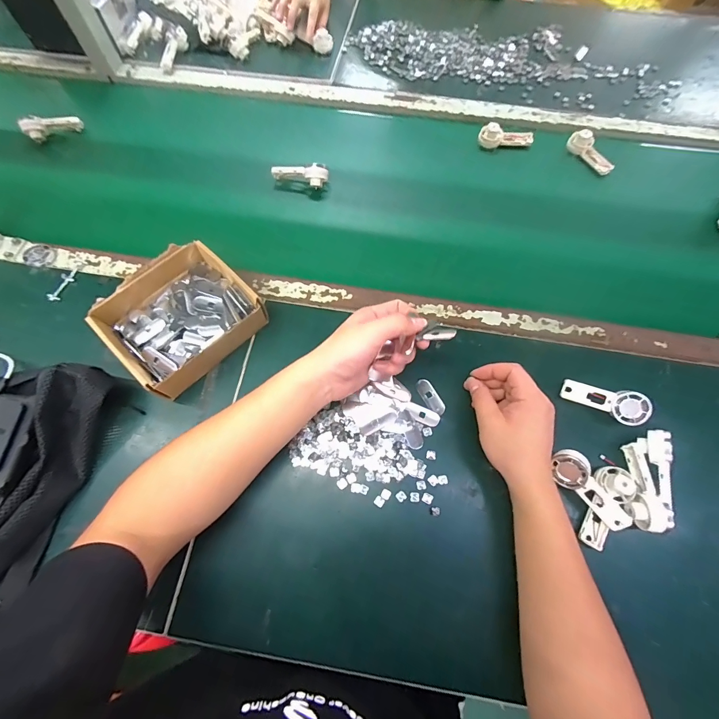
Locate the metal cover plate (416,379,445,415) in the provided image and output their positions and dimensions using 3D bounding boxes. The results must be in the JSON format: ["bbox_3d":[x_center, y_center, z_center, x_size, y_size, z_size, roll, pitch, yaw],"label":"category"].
[{"bbox_3d":[0.091,0.048,0.453,0.021,0.004,0.051,-26,71,-10],"label":"metal cover plate"}]

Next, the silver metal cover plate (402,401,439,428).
[{"bbox_3d":[0.077,0.068,0.441,0.046,0.007,0.018,23,71,9],"label":"silver metal cover plate"}]

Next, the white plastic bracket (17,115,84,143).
[{"bbox_3d":[-0.544,-0.412,0.624,0.091,0.031,0.021,-26,71,-24],"label":"white plastic bracket"}]

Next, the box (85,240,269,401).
[{"bbox_3d":[-0.229,-0.056,0.460,0.166,0.060,0.147,-42,75,-14],"label":"box"}]

